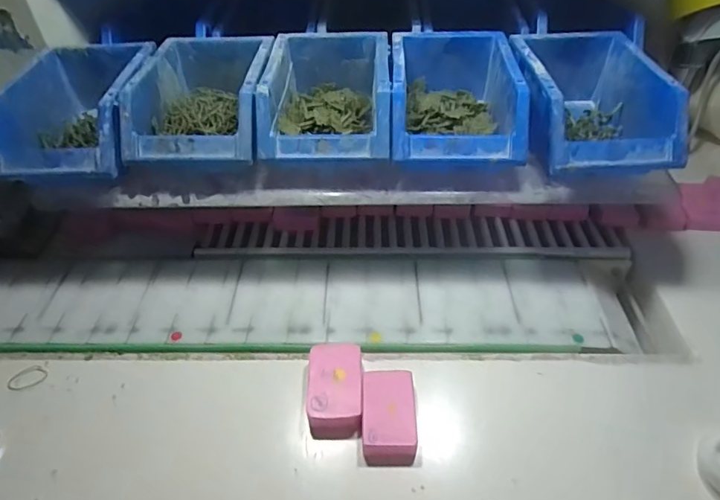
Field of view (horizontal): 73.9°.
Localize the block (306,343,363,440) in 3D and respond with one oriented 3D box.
[{"bbox_3d":[-0.021,0.119,0.414,0.046,0.018,0.078,0,44,0],"label":"block"}]

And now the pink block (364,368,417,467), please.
[{"bbox_3d":[0.024,0.137,0.396,0.043,0.019,0.074,1,44,1],"label":"pink block"}]

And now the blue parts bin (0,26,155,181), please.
[{"bbox_3d":[-0.282,-0.145,0.487,0.130,0.068,0.186,-3,44,-3],"label":"blue parts bin"}]

